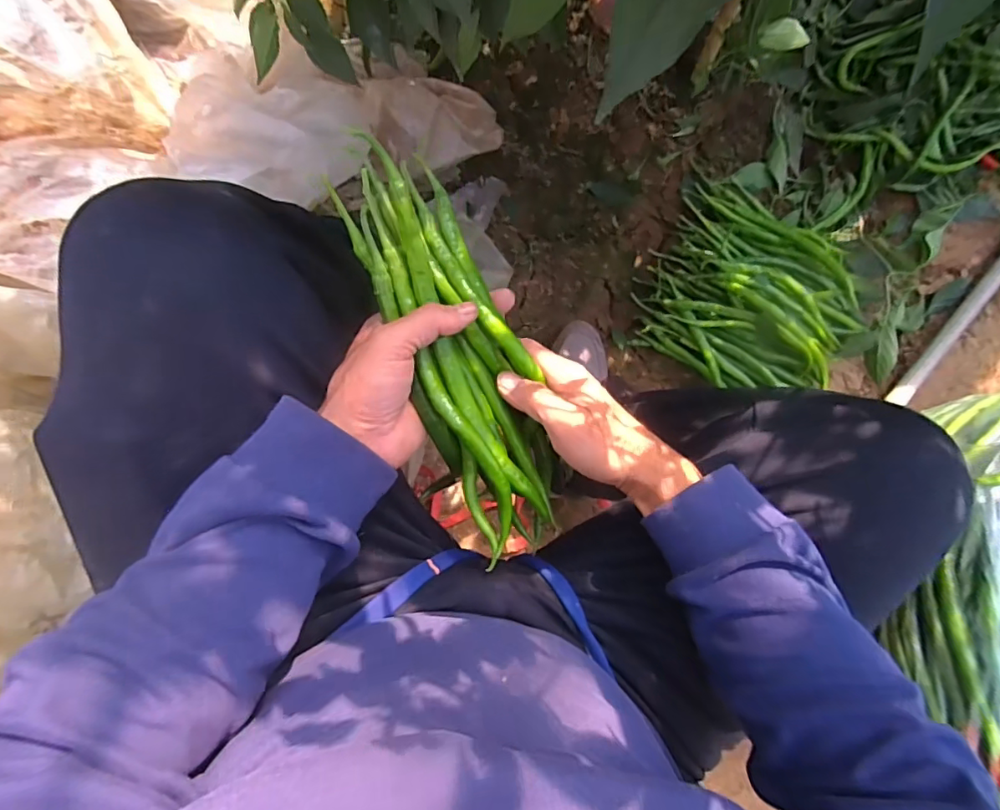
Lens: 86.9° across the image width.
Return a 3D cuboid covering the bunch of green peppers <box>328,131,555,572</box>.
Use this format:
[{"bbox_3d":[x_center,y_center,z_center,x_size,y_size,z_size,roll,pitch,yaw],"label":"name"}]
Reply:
[{"bbox_3d":[-0.025,-0.030,0.369,0.079,0.047,0.268,-22,102,-5],"label":"bunch of green peppers"}]

